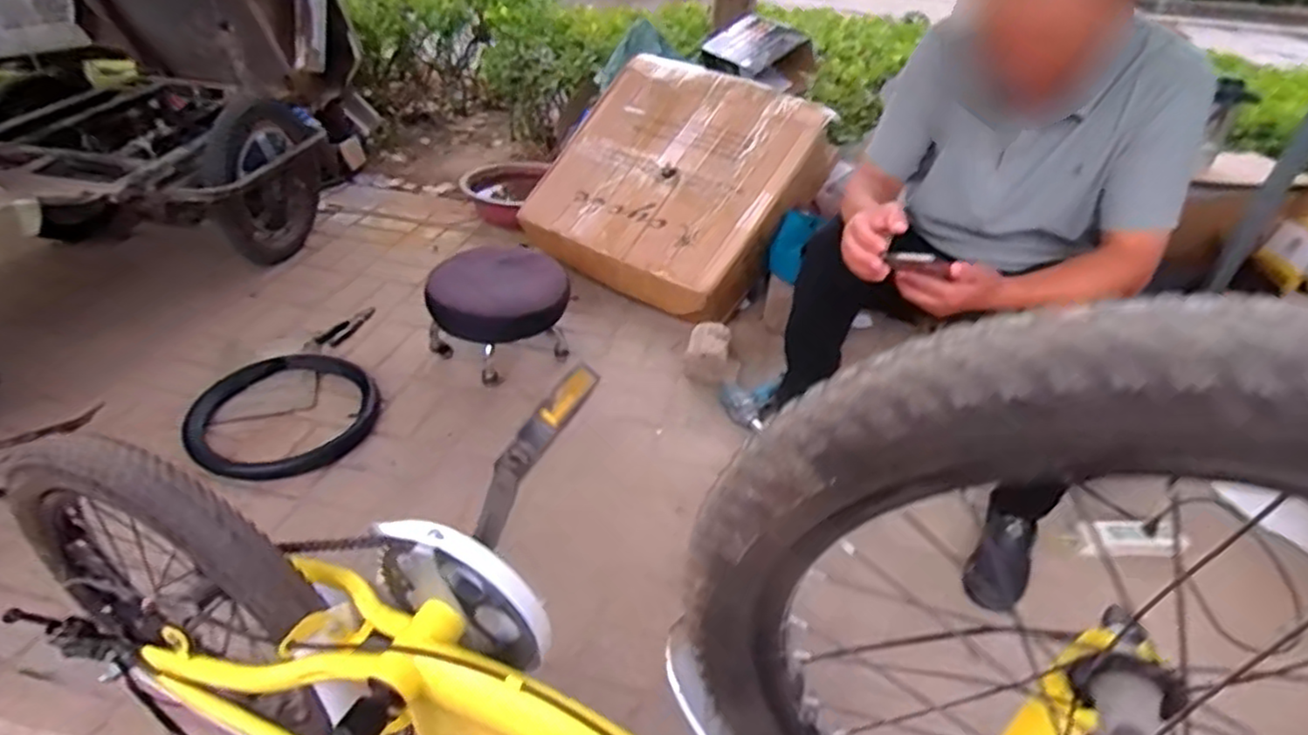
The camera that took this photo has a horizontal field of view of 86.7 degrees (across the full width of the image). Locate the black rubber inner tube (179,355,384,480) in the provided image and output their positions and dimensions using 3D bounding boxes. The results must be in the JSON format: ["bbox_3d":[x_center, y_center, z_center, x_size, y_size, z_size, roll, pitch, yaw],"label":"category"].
[{"bbox_3d":[-0.777,0.093,1.459,0.396,0.032,0.363,27,41,28],"label":"black rubber inner tube"}]

